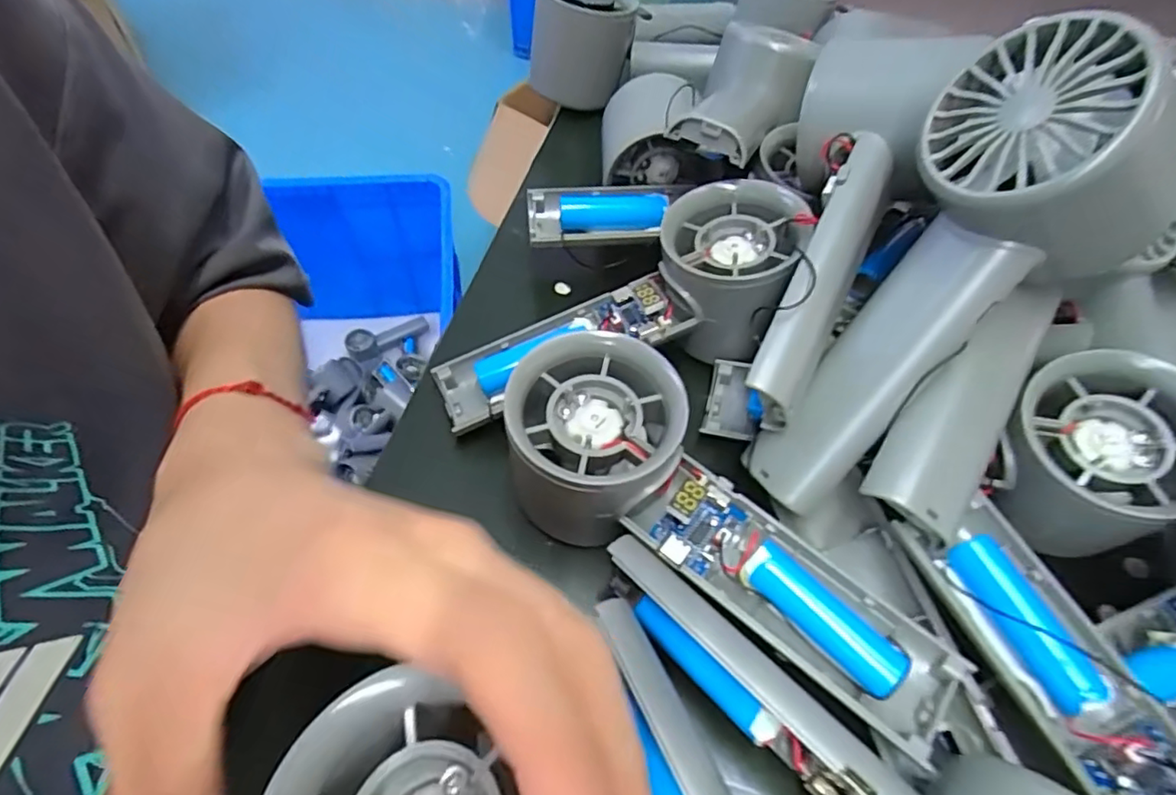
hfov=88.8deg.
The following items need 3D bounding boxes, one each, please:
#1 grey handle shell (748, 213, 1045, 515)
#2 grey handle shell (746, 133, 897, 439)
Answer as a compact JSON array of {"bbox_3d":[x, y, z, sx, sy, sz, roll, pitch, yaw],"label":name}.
[{"bbox_3d":[0.093,-0.008,0.199,0.030,0.011,0.104,42,108,23],"label":"grey handle shell"},{"bbox_3d":[0.082,-0.042,0.209,0.019,0.025,0.106,23,78,13],"label":"grey handle shell"}]

